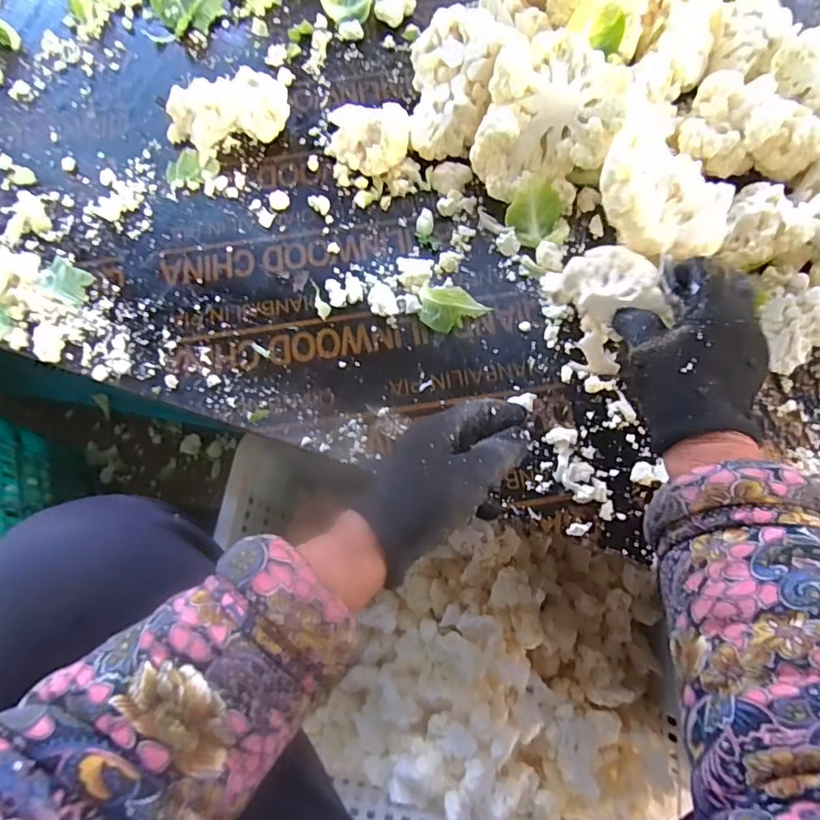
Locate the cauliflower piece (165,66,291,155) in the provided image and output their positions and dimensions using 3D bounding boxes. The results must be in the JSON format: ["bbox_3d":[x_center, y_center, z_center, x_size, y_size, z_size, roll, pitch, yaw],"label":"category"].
[{"bbox_3d":[-0.185,-0.300,0.536,0.123,0.041,0.058,-13,73,-3],"label":"cauliflower piece"}]

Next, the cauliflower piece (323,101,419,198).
[{"bbox_3d":[-0.037,-0.254,0.513,0.087,0.055,0.065,-2,73,1],"label":"cauliflower piece"}]

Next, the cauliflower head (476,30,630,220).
[{"bbox_3d":[0.129,-0.265,0.496,0.119,0.086,0.133,17,74,6],"label":"cauliflower head"}]

